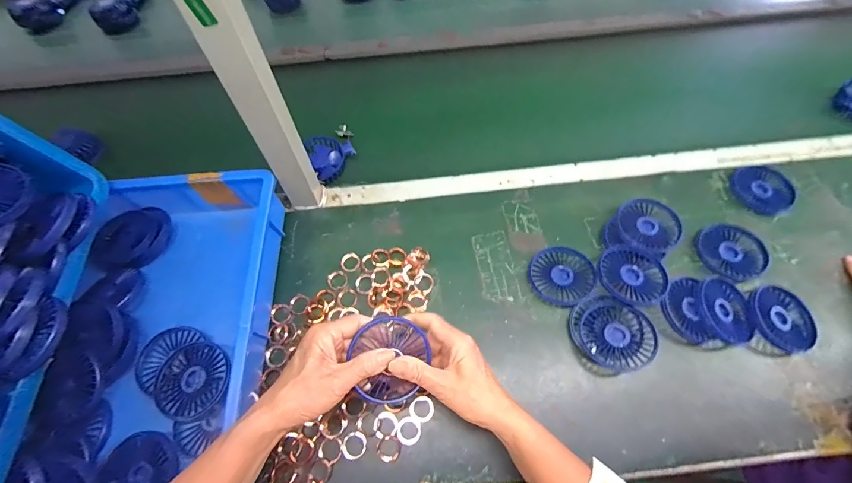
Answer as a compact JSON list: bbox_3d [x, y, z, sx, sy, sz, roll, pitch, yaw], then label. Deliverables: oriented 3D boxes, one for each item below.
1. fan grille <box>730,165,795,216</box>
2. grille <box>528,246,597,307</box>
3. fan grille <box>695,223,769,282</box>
[{"bbox_3d":[0.516,-0.079,0.560,0.083,0.020,0.083,-1,62,2],"label":"fan grille"},{"bbox_3d":[0.189,0.047,0.510,0.084,0.012,0.084,-1,62,2],"label":"grille"},{"bbox_3d":[0.430,0.014,0.510,0.070,0.023,0.081,-11,61,-2],"label":"fan grille"}]

